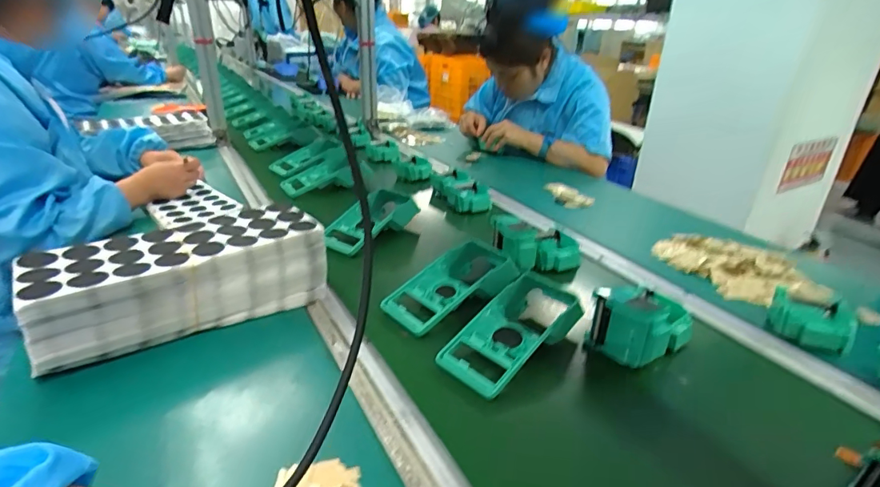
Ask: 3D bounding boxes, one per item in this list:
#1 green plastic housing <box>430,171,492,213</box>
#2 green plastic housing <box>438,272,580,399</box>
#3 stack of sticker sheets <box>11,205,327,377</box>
[{"bbox_3d":[0.039,-0.106,0.968,0.070,0.054,0.158,-8,28,-18],"label":"green plastic housing"},{"bbox_3d":[0.085,0.097,0.533,0.184,0.044,0.085,-21,34,-38],"label":"green plastic housing"},{"bbox_3d":[-0.301,0.042,0.554,0.300,0.101,0.126,-18,32,-34],"label":"stack of sticker sheets"}]

